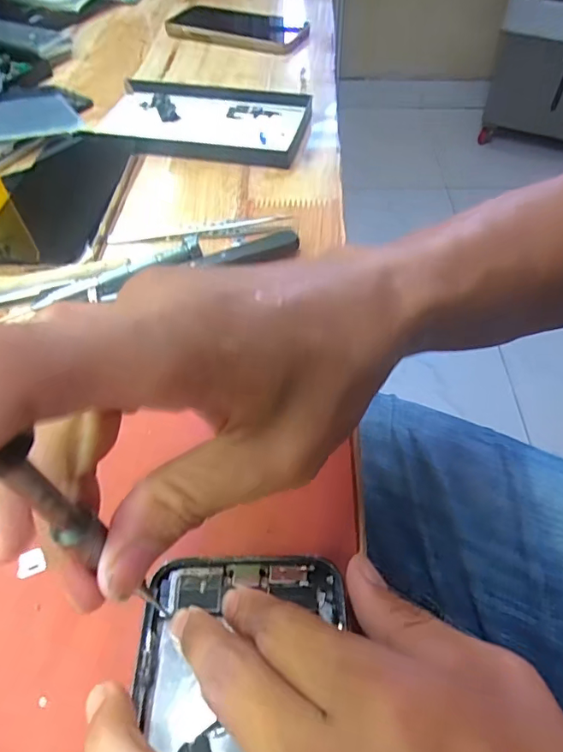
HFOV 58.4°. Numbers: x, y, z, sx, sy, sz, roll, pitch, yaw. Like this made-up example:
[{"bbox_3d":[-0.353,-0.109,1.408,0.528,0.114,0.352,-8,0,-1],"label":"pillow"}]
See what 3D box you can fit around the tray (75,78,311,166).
[{"bbox_3d":[-0.075,-0.234,0.454,0.187,0.017,0.121,9,53,8],"label":"tray"}]

